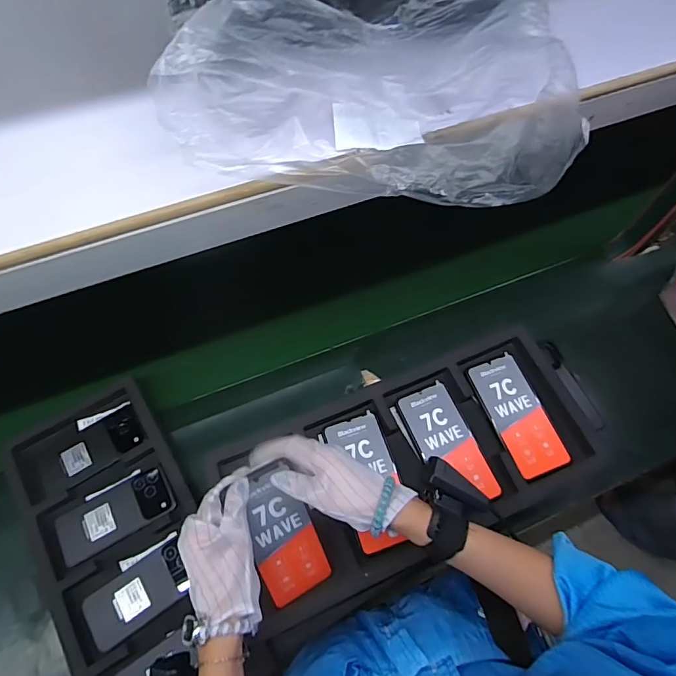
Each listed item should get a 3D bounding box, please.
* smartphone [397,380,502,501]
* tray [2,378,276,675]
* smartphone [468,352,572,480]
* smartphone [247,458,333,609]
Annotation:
[{"bbox_3d":[0.143,0.139,0.577,0.072,0.010,0.155,-21,65,-11],"label":"smartphone"},{"bbox_3d":[-0.303,0.293,0.628,0.212,0.026,0.477,-30,67,-16],"label":"tray"},{"bbox_3d":[0.241,0.102,0.595,0.071,0.012,0.158,-17,64,-10],"label":"smartphone"},{"bbox_3d":[-0.060,0.214,0.481,0.070,0.005,0.162,-24,108,-20],"label":"smartphone"}]

